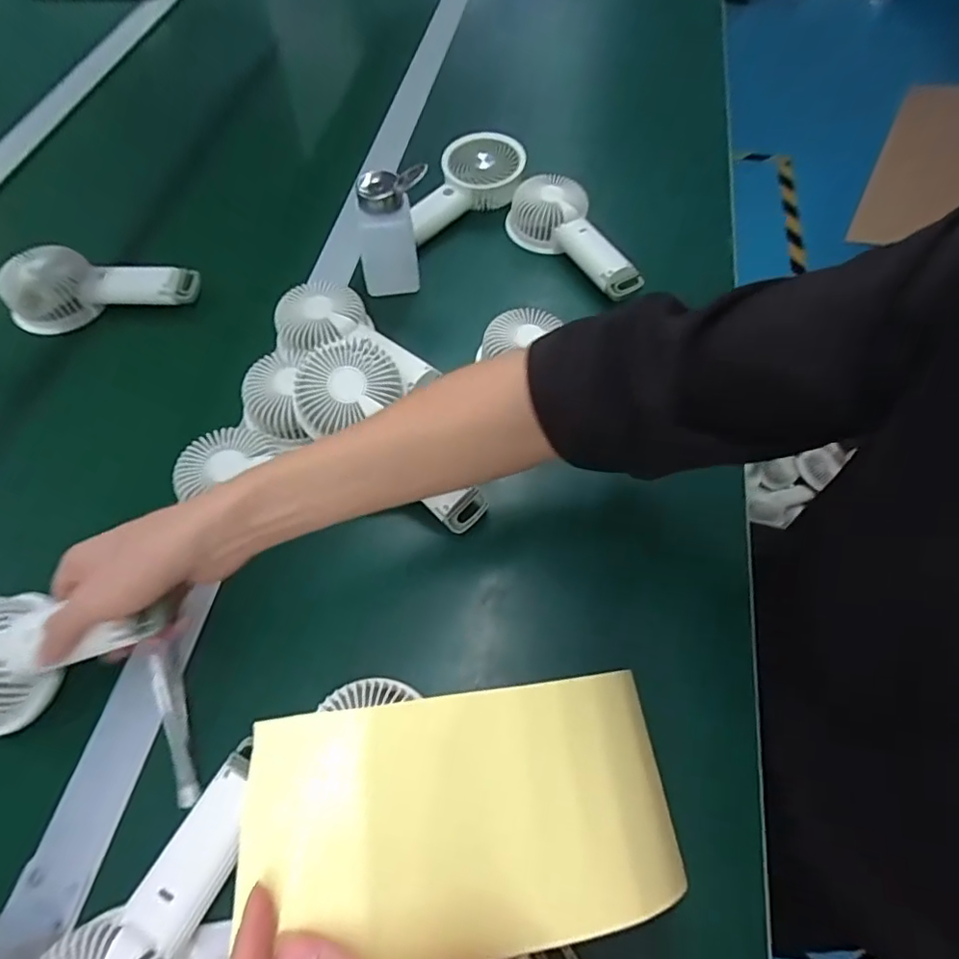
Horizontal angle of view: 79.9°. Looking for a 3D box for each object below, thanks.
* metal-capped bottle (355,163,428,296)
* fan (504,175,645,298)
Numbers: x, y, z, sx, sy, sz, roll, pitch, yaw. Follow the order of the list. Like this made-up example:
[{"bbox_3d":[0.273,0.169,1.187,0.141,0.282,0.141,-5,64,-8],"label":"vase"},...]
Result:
[{"bbox_3d":[-0.081,-0.232,0.544,0.064,0.116,0.048,-2,60,-3],"label":"metal-capped bottle"},{"bbox_3d":[0.108,-0.257,0.606,0.076,0.054,0.174,-40,68,-21],"label":"fan"}]

